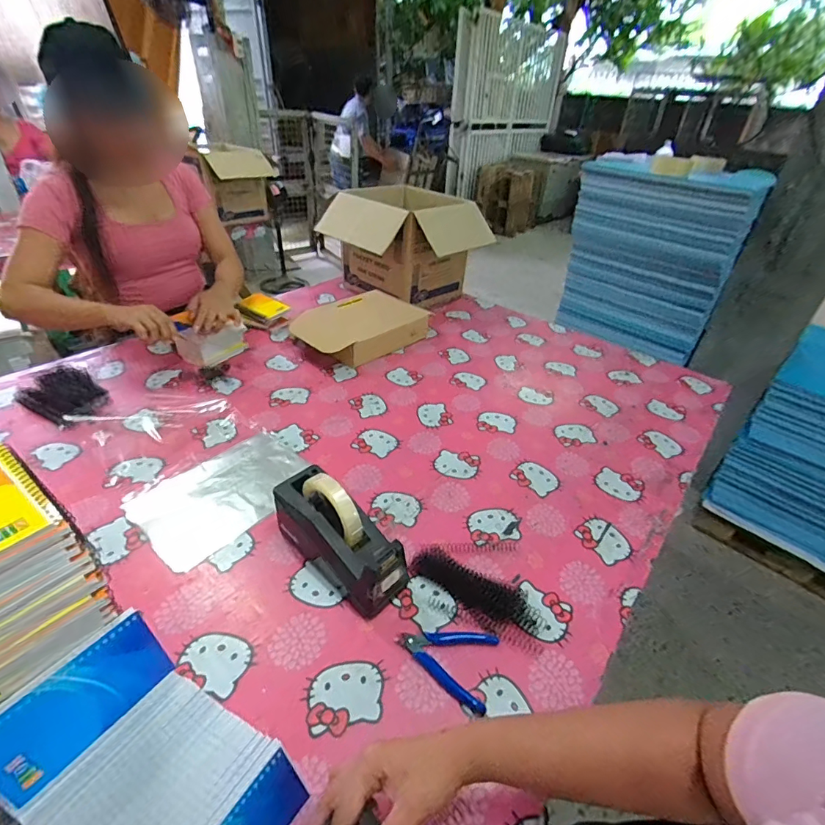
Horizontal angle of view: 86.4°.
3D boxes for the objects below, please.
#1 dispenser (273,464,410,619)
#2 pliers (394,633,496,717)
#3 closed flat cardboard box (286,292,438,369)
[{"bbox_3d":[-0.100,0.159,0.594,0.203,0.128,0.077,30,43,31],"label":"dispenser"},{"bbox_3d":[0.038,0.292,0.524,0.113,0.007,0.083,12,36,12],"label":"pliers"},{"bbox_3d":[-0.130,-0.228,1.148,0.209,0.099,0.333,26,41,28],"label":"closed flat cardboard box"}]

